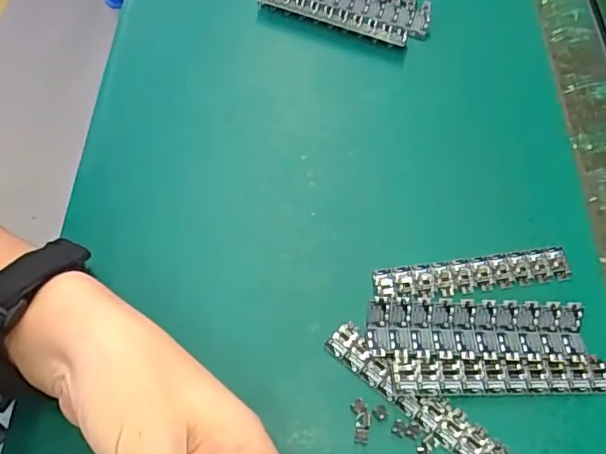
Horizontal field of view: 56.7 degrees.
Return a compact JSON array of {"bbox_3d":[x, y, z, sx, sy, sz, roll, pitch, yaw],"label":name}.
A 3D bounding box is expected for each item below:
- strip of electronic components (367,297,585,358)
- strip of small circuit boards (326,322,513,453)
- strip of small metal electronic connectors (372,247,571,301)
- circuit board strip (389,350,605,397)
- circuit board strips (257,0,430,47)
[{"bbox_3d":[0.088,0.051,0.287,0.108,0.012,0.029,0,60,-3],"label":"strip of electronic components"},{"bbox_3d":[0.058,0.085,0.270,0.109,0.004,0.018,37,65,17],"label":"strip of small circuit boards"},{"bbox_3d":[0.093,0.026,0.304,0.107,0.008,0.022,-7,61,-7],"label":"strip of small metal electronic connectors"},{"bbox_3d":[0.099,0.072,0.278,0.109,0.004,0.021,1,75,-5],"label":"circuit board strip"},{"bbox_3d":[0.031,-0.164,0.406,0.119,0.016,0.055,25,62,11],"label":"circuit board strips"}]

